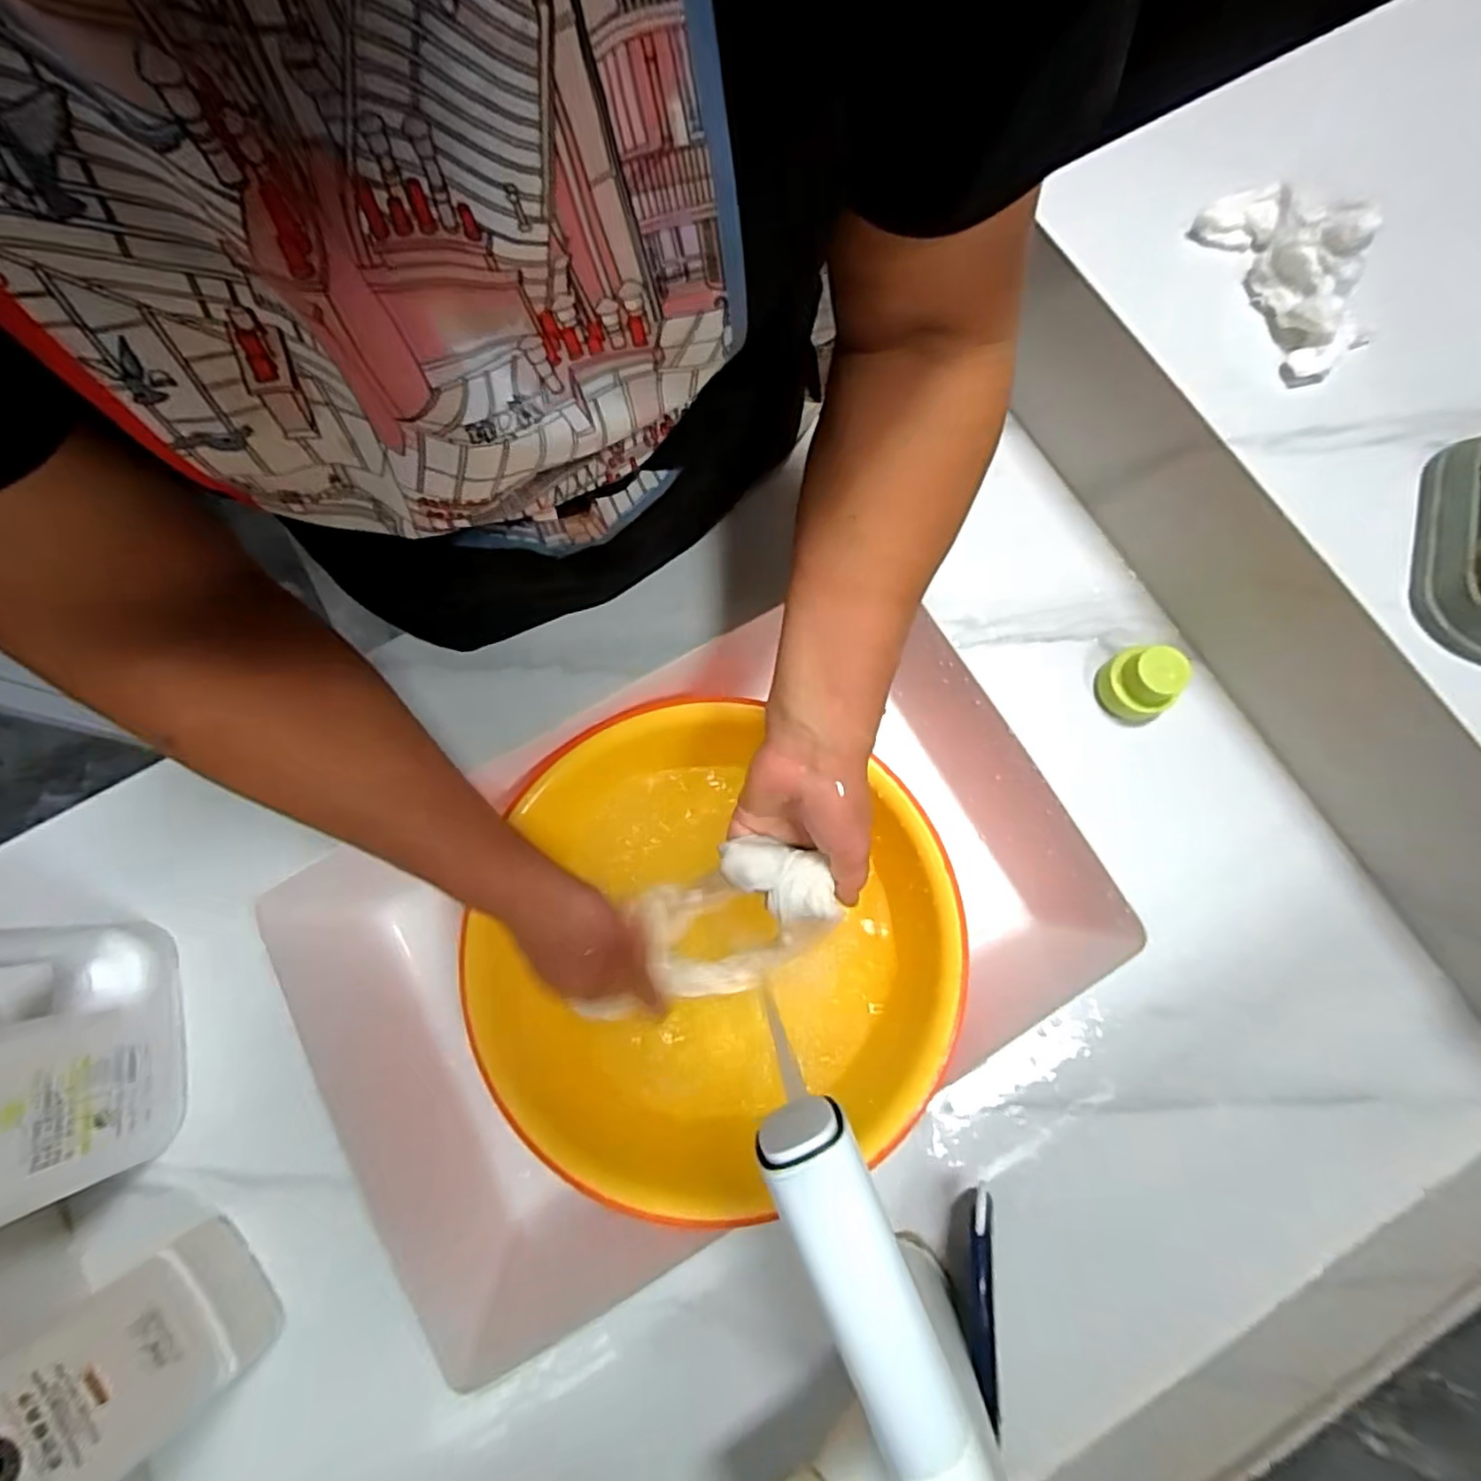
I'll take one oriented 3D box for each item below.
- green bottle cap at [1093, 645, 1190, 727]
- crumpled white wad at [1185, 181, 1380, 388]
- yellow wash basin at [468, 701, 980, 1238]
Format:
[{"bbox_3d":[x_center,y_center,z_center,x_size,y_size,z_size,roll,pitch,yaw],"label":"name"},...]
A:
[{"bbox_3d":[0.264,-0.039,0.447,0.044,0.045,0.049,-30,78,-5],"label":"green bottle cap"},{"bbox_3d":[0.308,-0.264,0.376,0.047,0.046,0.120,-19,77,-3],"label":"crumpled white wad"},{"bbox_3d":[-0.023,0.139,0.480,0.312,0.101,0.290,0,77,1],"label":"yellow wash basin"}]

